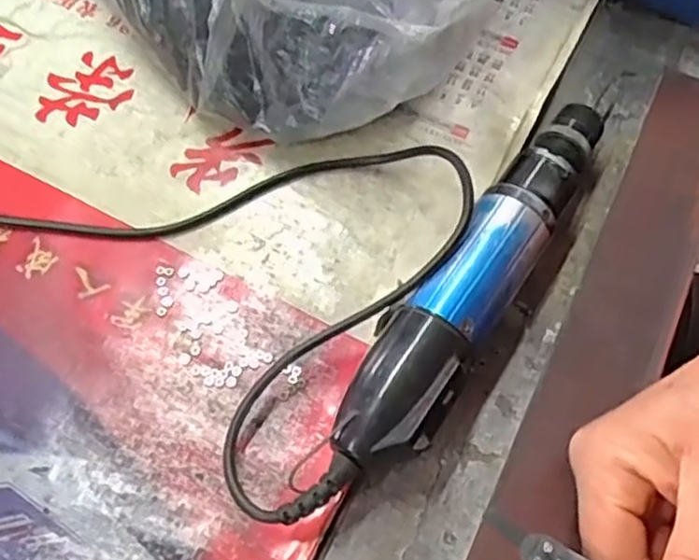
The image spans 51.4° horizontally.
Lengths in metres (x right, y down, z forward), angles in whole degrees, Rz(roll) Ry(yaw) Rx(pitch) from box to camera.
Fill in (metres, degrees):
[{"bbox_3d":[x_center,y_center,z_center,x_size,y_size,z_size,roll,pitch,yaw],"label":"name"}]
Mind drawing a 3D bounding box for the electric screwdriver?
[{"bbox_3d":[0.050,0.008,0.328,0.041,0.041,0.239,30,67,11],"label":"electric screwdriver"}]

